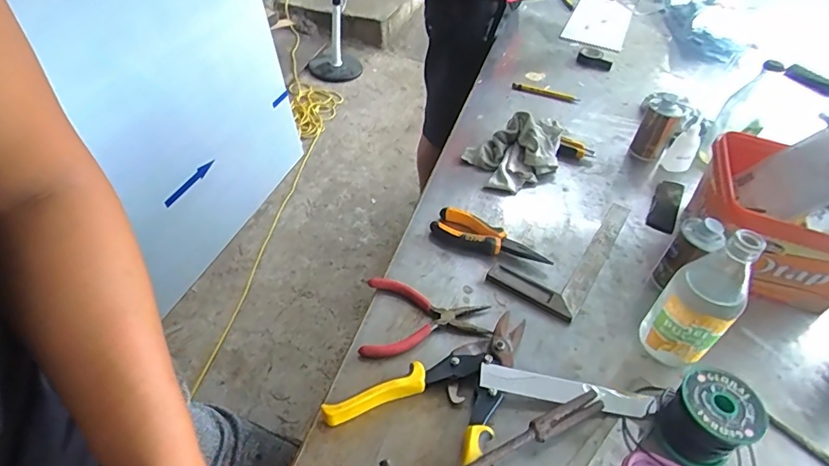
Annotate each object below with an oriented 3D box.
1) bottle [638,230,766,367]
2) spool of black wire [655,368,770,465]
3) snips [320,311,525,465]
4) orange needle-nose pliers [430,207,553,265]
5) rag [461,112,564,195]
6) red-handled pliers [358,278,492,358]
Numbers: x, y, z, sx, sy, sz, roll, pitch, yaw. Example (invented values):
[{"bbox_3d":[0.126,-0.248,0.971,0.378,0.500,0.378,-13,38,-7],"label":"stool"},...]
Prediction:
[{"bbox_3d":[0.285,0.070,0.484,0.061,0.171,0.055,25,48,18],"label":"bottle"},{"bbox_3d":[0.272,0.174,0.447,0.073,0.065,0.067,3,45,-3],"label":"spool of black wire"},{"bbox_3d":[0.046,0.162,0.466,0.215,0.028,0.150,-32,56,-31],"label":"snips"},{"bbox_3d":[0.099,0.009,0.628,0.155,0.023,0.040,23,48,16],"label":"orange needle-nose pliers"},{"bbox_3d":[0.162,-0.132,0.756,0.158,0.056,0.114,-28,55,-29],"label":"rag"},{"bbox_3d":[0.014,0.095,0.540,0.138,0.011,0.099,3,45,-3],"label":"red-handled pliers"}]

